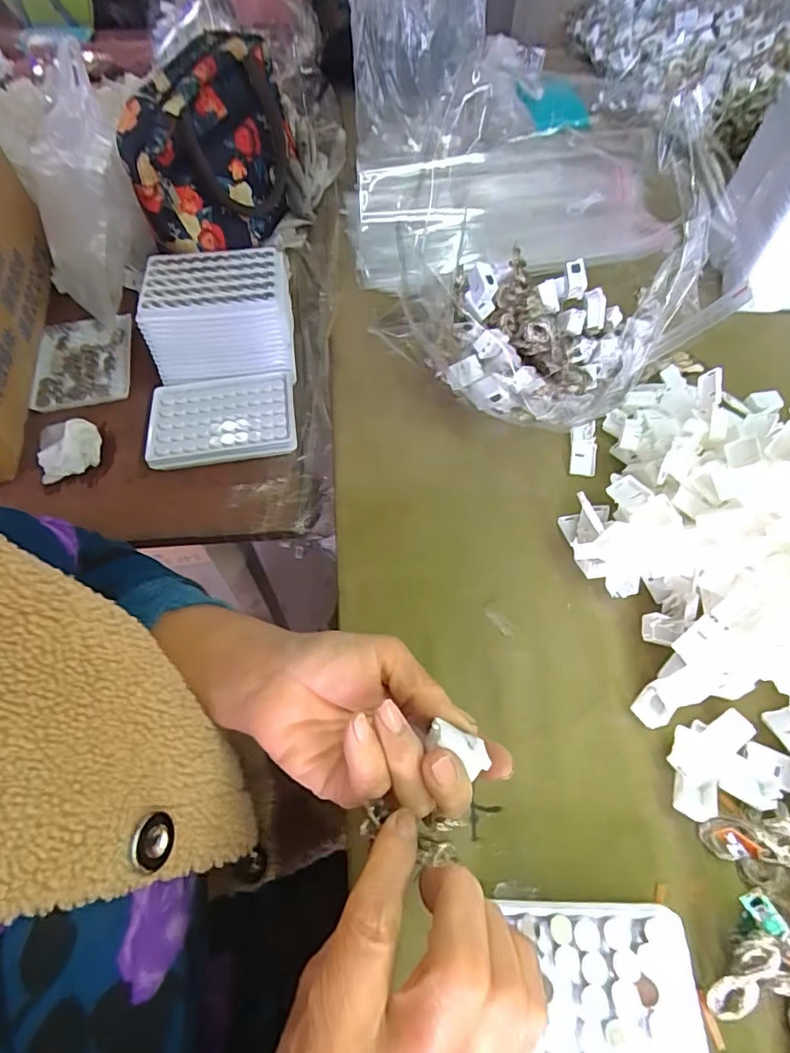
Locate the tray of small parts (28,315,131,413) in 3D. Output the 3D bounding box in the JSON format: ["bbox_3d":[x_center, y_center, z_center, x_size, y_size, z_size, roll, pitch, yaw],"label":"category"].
[{"bbox_3d":[-0.320,-0.169,0.528,0.093,0.010,0.120,-9,59,-5],"label":"tray of small parts"}]

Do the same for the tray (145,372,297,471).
[{"bbox_3d":[-0.161,-0.100,0.485,0.130,0.013,0.092,-8,59,-4],"label":"tray"}]

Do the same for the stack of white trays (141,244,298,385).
[{"bbox_3d":[-0.163,-0.203,0.501,0.135,0.075,0.099,-6,57,-3],"label":"stack of white trays"}]

